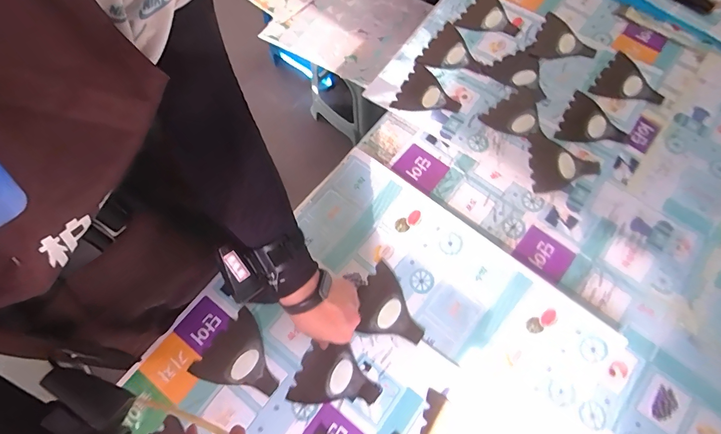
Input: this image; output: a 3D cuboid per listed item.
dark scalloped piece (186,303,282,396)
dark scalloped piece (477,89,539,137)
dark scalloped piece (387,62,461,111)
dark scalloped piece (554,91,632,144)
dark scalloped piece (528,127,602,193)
[{"bbox_3d":[-0.174,0.216,0.568,0.117,0.008,0.111,35,72,14],"label":"dark scalloped piece"},{"bbox_3d":[0.295,-0.191,0.715,0.129,0.008,0.090,-36,67,-14],"label":"dark scalloped piece"},{"bbox_3d":[0.133,-0.232,0.730,0.114,0.008,0.115,27,71,12],"label":"dark scalloped piece"},{"bbox_3d":[0.439,-0.172,0.707,0.116,0.011,0.112,26,82,11],"label":"dark scalloped piece"},{"bbox_3d":[0.344,-0.105,0.678,0.128,0.009,0.114,-20,73,-10],"label":"dark scalloped piece"}]

